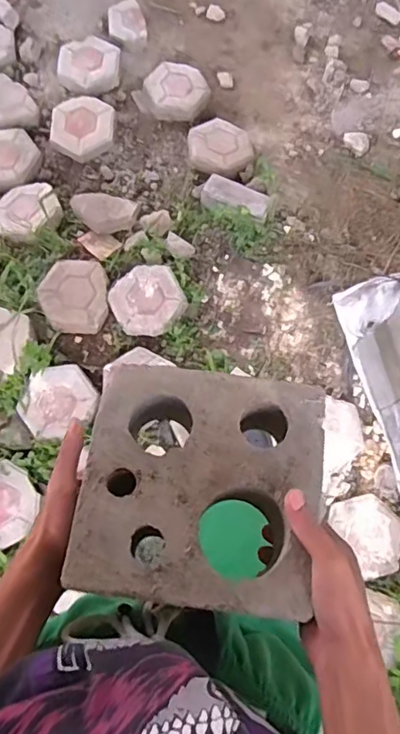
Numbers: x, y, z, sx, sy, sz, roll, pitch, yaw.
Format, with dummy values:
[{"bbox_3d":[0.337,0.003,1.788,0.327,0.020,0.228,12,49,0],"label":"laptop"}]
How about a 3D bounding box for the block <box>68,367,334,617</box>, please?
[{"bbox_3d":[0.002,0.103,0.480,0.195,0.068,0.191,9,74,0],"label":"block"}]

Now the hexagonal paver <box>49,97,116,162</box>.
[{"bbox_3d":[-0.375,-0.766,1.739,0.207,0.052,0.217,2,74,-2],"label":"hexagonal paver"}]

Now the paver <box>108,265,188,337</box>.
[{"bbox_3d":[-0.149,-0.186,1.530,0.196,0.066,0.209,-26,77,-9],"label":"paver"}]

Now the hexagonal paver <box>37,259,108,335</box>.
[{"bbox_3d":[-0.353,-0.201,1.530,0.184,0.054,0.220,-2,74,-3],"label":"hexagonal paver"}]

